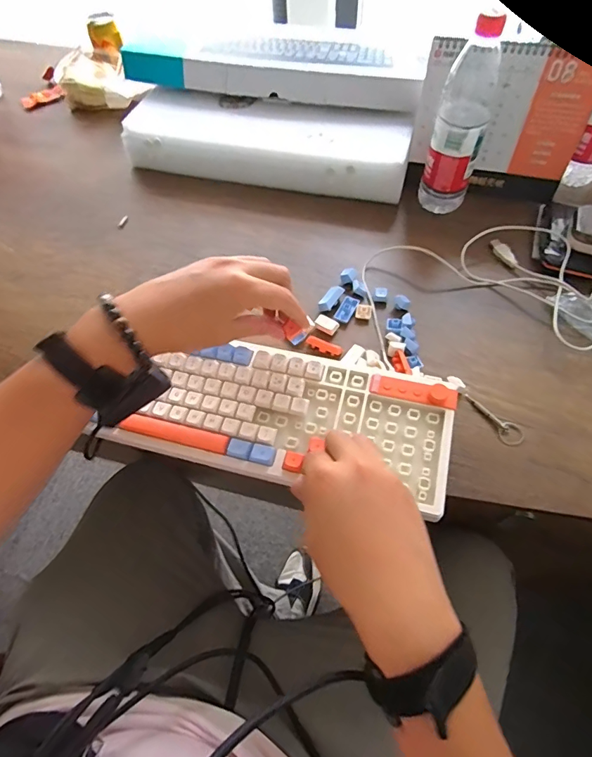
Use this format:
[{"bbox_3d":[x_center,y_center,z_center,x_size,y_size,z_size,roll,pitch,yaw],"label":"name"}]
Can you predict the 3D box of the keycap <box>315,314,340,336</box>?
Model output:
[{"bbox_3d":[0.037,-0.065,0.517,0.028,0.009,0.018,27,64,18],"label":"keycap"}]

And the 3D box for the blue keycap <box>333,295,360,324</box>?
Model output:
[{"bbox_3d":[0.064,-0.085,0.529,0.019,0.009,0.035,31,65,19],"label":"blue keycap"}]

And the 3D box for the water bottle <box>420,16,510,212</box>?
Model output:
[{"bbox_3d":[0.207,-0.317,0.545,0.061,0.221,0.058,14,61,11],"label":"water bottle"}]

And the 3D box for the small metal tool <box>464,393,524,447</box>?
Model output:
[{"bbox_3d":[0.209,0.039,0.450,0.024,0.004,0.070,-26,61,-12],"label":"small metal tool"}]

